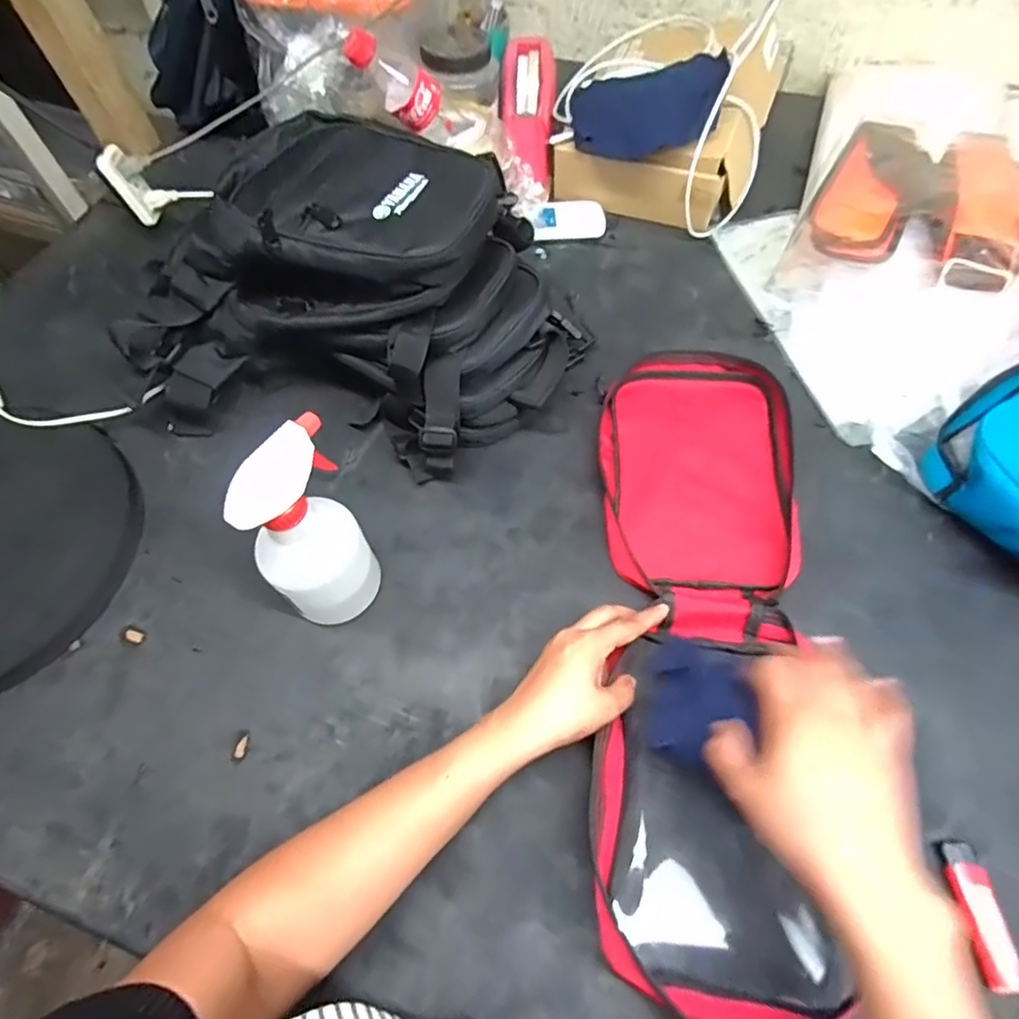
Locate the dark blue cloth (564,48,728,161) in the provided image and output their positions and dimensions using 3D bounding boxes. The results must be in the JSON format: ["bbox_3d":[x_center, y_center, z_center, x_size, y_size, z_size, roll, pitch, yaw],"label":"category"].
[{"bbox_3d":[0.160,-0.467,0.665,0.167,0.046,0.163,3,63,4],"label":"dark blue cloth"}]

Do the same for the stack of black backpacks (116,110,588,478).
[{"bbox_3d":[-0.142,-0.205,0.551,0.411,0.176,0.265,11,62,8],"label":"stack of black backpacks"}]

